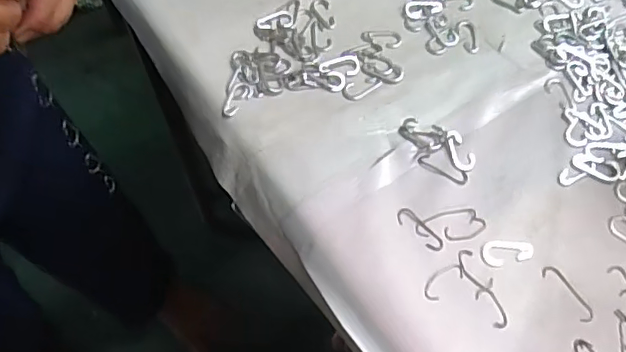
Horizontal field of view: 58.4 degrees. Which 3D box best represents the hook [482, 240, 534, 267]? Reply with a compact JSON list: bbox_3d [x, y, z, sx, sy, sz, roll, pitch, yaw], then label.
[{"bbox_3d":[0.143,0.055,0.409,0.037,0.004,0.019,-7,61,-4],"label":"hook"}]

